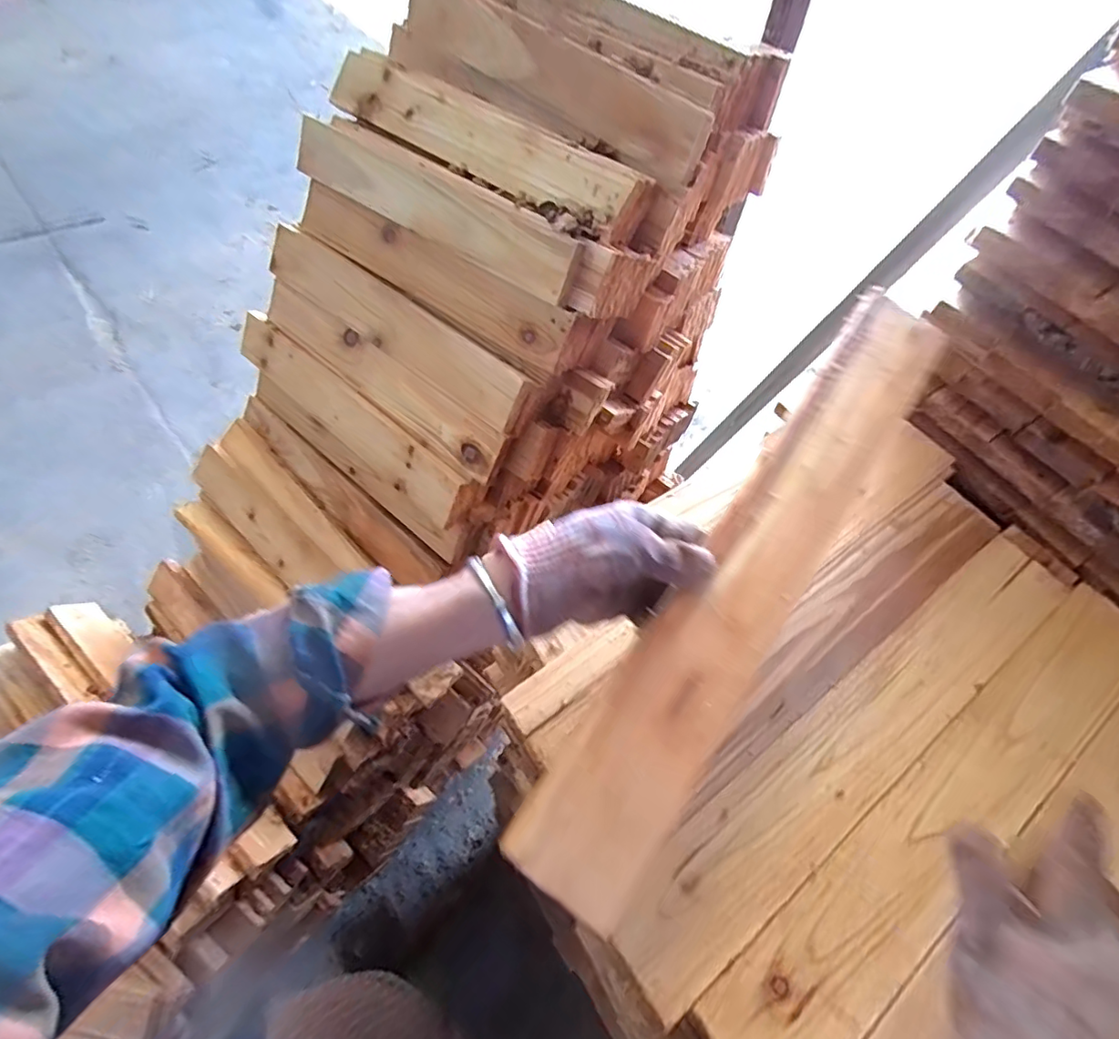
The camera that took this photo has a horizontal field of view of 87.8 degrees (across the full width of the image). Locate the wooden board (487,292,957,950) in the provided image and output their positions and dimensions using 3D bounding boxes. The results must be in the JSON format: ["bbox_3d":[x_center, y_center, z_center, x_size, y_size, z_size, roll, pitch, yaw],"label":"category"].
[{"bbox_3d":[0.139,0.021,0.392,0.075,0.009,0.483,37,71,3],"label":"wooden board"}]

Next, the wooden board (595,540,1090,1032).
[{"bbox_3d":[0.234,0.150,0.436,0.481,0.016,0.074,-31,64,-22],"label":"wooden board"}]

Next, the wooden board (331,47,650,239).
[{"bbox_3d":[-0.102,-0.460,0.709,0.474,0.052,0.081,37,104,20],"label":"wooden board"}]

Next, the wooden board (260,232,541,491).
[{"bbox_3d":[-0.232,-0.228,0.774,0.456,0.146,0.028,38,22,18],"label":"wooden board"}]

